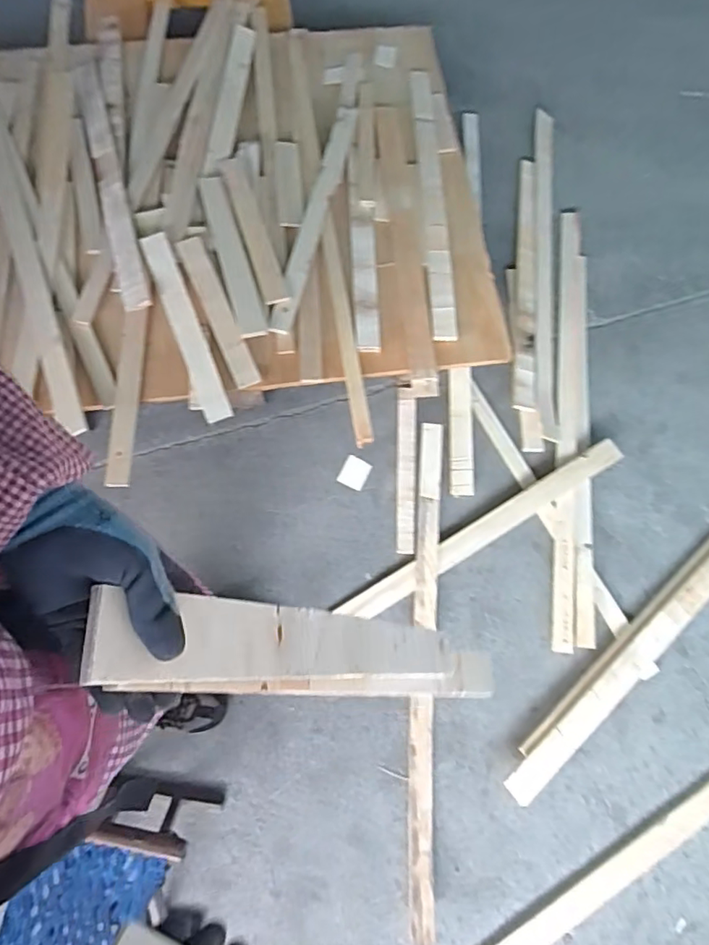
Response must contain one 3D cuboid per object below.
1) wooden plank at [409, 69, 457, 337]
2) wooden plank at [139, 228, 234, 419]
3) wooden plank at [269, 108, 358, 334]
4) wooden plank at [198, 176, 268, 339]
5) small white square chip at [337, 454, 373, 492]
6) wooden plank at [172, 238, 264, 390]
[{"bbox_3d":[0.177,-0.643,1.282,0.054,0.029,0.745,-1,74,-3],"label":"wooden plank"},{"bbox_3d":[-0.337,-0.291,1.109,0.055,0.029,0.388,-21,90,-7],"label":"wooden plank"},{"bbox_3d":[-0.089,-0.565,1.220,0.046,0.017,0.576,16,77,-2],"label":"wooden plank"},{"bbox_3d":[-0.257,-0.457,1.169,0.061,0.022,0.369,-15,81,-16],"label":"wooden plank"},{"bbox_3d":[0.000,0.001,1.264,0.060,0.009,0.071,25,74,7],"label":"small white square chip"},{"bbox_3d":[-0.280,-0.327,1.134,0.055,0.016,0.327,-22,85,-20],"label":"wooden plank"}]

